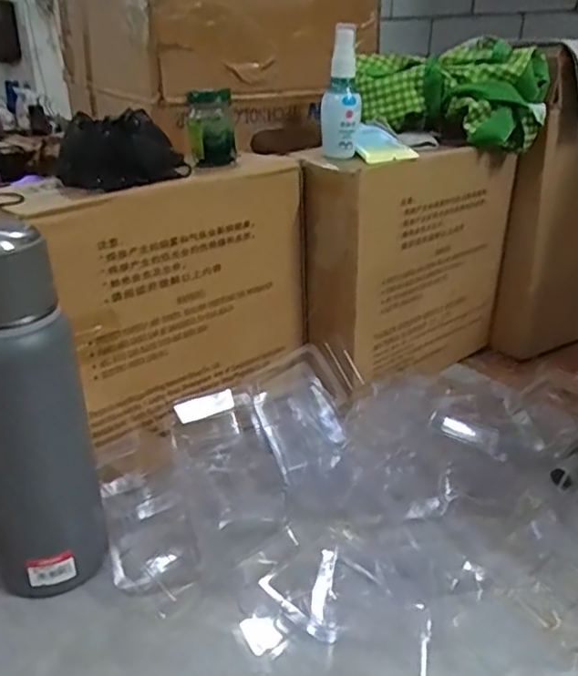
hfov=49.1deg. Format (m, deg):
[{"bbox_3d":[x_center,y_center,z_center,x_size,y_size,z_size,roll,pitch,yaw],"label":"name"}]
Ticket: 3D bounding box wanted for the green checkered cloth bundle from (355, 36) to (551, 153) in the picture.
[{"bbox_3d":[0.178,-0.273,0.706,0.205,0.095,0.089,8,27,17],"label":"green checkered cloth bundle"}]

